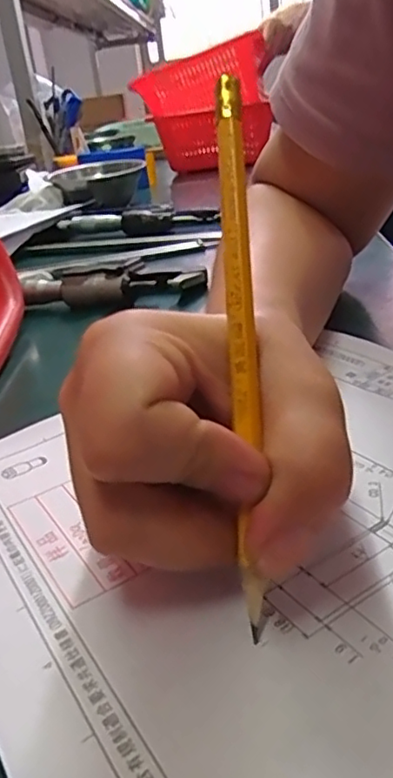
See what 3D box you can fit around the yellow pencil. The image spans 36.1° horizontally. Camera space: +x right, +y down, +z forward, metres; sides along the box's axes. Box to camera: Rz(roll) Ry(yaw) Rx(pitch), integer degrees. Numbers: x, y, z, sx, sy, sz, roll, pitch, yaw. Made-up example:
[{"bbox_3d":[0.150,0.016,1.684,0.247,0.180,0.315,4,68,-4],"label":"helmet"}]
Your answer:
[{"bbox_3d":[0.012,-0.015,0.165,0.008,0.156,0.012,-3,-10,6],"label":"yellow pencil"}]

